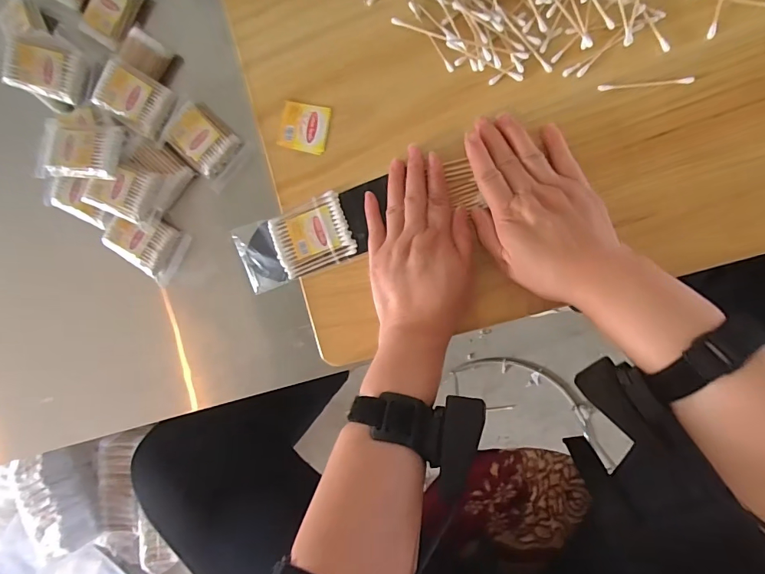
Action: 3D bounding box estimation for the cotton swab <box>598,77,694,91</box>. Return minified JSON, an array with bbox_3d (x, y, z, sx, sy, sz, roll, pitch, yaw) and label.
[{"bbox_3d":[0.221,-0.170,0.365,0.074,0.004,0.006,-2,91,9],"label":"cotton swab"}]

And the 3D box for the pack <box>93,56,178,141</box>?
[{"bbox_3d":[-0.271,-0.204,0.473,0.077,0.023,0.056,30,96,7],"label":"pack"}]

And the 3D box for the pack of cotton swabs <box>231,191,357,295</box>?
[{"bbox_3d":[-0.085,-0.042,0.415,0.111,0.006,0.063,-20,88,9],"label":"pack of cotton swabs"}]

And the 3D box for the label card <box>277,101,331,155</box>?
[{"bbox_3d":[-0.074,-0.152,0.416,0.043,0.008,0.044,12,93,9],"label":"label card"}]

